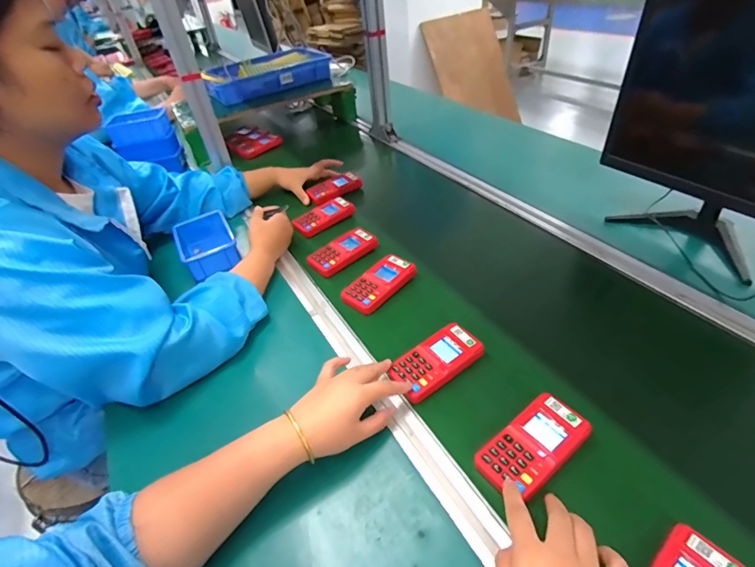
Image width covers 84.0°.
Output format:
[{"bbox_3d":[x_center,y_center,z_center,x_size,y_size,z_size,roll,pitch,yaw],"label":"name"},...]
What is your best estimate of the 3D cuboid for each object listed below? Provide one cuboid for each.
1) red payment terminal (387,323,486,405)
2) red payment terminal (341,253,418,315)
[{"bbox_3d":[0.076,0.099,0.542,0.121,0.018,0.062,-28,44,-24],"label":"red payment terminal"},{"bbox_3d":[0.003,-0.001,0.669,0.122,0.024,0.062,-34,47,-29],"label":"red payment terminal"}]

